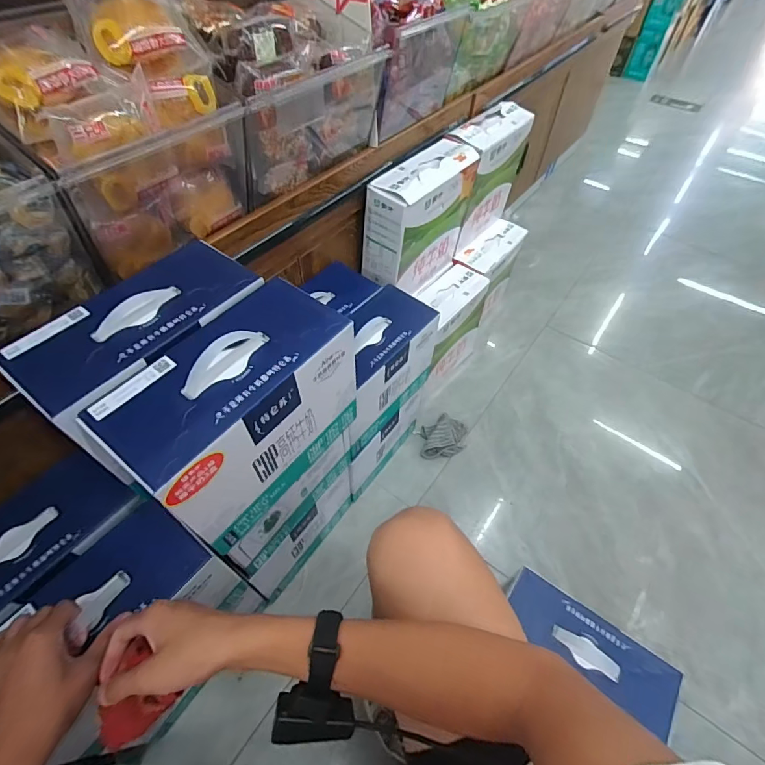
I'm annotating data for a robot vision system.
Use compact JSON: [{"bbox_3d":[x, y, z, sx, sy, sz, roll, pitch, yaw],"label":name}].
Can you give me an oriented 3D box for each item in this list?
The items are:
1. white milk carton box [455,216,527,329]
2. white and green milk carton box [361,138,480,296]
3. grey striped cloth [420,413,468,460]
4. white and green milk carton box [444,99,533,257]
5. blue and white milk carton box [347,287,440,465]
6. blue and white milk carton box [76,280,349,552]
[{"bbox_3d":[0.303,-0.301,1.238,0.105,0.276,0.260,31,58,20],"label":"white milk carton box"},{"bbox_3d":[0.081,-0.349,0.930,0.109,0.273,0.255,31,58,20],"label":"white and green milk carton box"},{"bbox_3d":[0.160,0.138,1.078,0.113,0.028,0.115,3,53,1],"label":"grey striped cloth"},{"bbox_3d":[0.253,-0.511,1.051,0.090,0.272,0.260,35,60,22],"label":"white and green milk carton box"},{"bbox_3d":[-0.019,-0.028,0.820,0.118,0.215,0.243,34,59,22],"label":"blue and white milk carton box"},{"bbox_3d":[-0.170,0.035,0.518,0.131,0.204,0.257,33,59,21],"label":"blue and white milk carton box"}]

